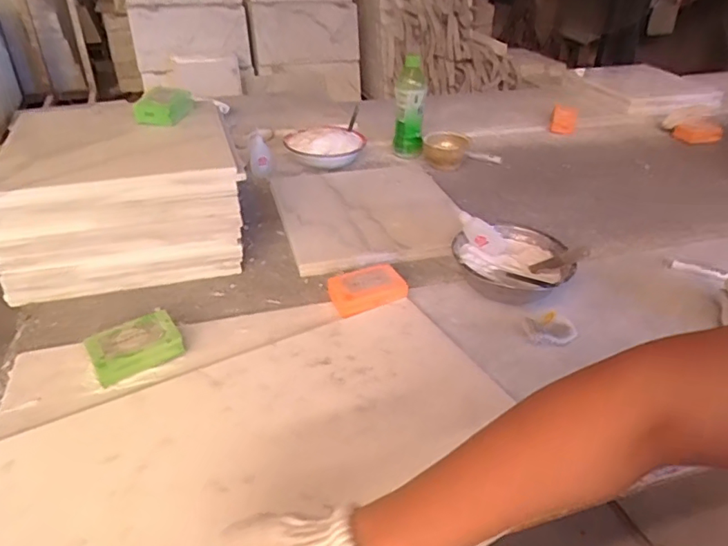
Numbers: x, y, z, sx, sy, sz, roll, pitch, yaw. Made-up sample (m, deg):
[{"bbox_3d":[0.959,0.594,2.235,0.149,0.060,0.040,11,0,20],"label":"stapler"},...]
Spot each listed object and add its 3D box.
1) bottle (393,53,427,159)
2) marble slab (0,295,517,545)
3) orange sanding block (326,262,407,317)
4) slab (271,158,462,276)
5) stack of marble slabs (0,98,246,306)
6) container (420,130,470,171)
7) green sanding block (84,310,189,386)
[{"bbox_3d":[0.095,-0.339,1.084,0.062,0.189,0.070,2,36,3],"label":"bottle"},{"bbox_3d":[-0.147,0.180,0.470,0.602,0.027,0.296,-26,43,-32],"label":"marble slab"},{"bbox_3d":[0.008,0.022,0.688,0.099,0.033,0.064,-11,37,-15],"label":"orange sanding block"},{"bbox_3d":[0.002,-0.126,0.918,0.295,0.024,0.360,-9,37,-13],"label":"slab"},{"bbox_3d":[-0.342,-0.124,0.774,0.313,0.154,0.295,-6,36,-9],"label":"stack of marble slabs"},{"bbox_3d":[0.172,-0.259,1.106,0.097,0.047,0.100,13,38,17],"label":"container"},{"bbox_3d":[-0.256,0.083,0.588,0.092,0.030,0.065,-20,41,-26],"label":"green sanding block"}]

